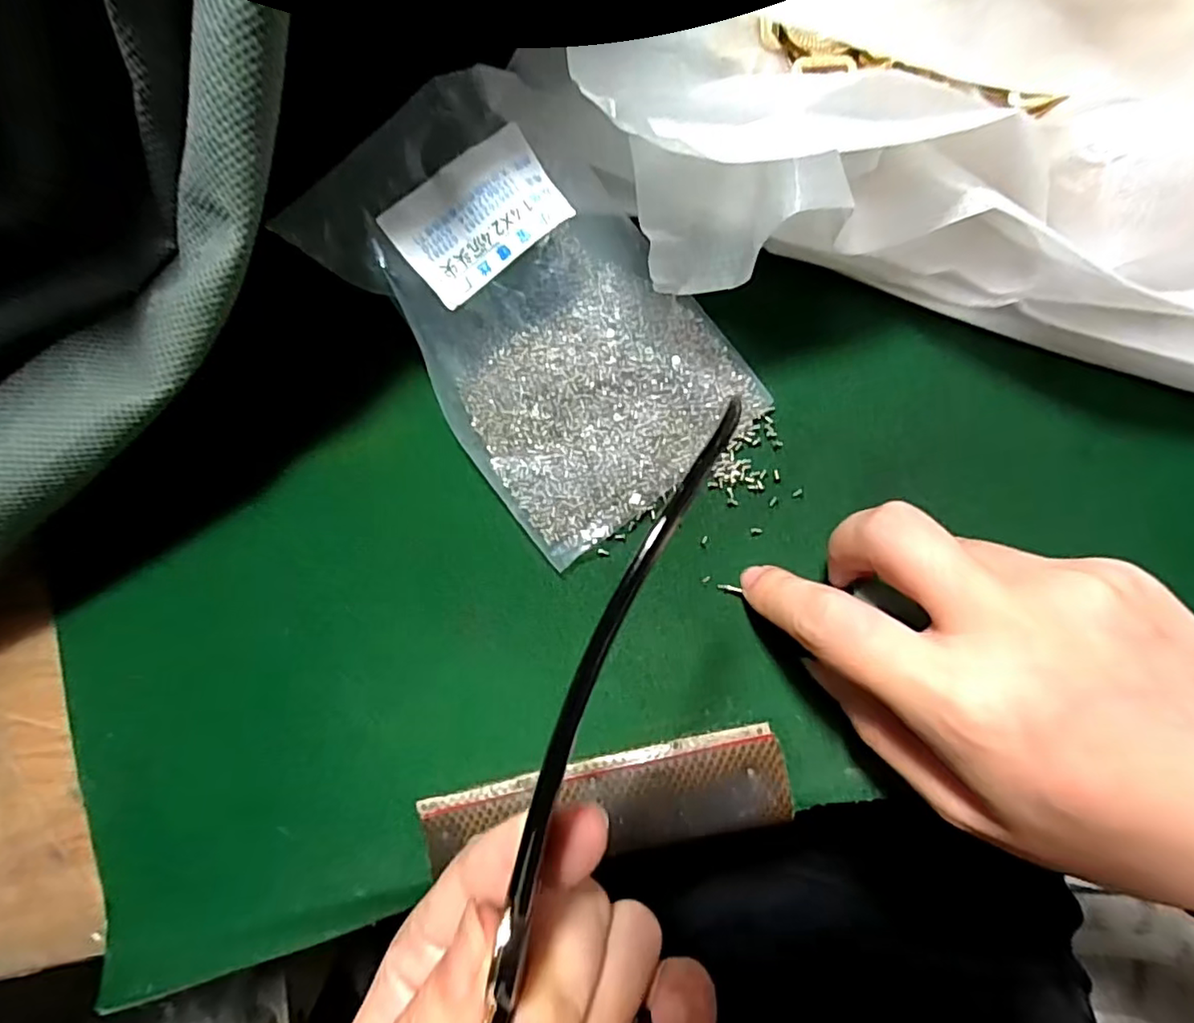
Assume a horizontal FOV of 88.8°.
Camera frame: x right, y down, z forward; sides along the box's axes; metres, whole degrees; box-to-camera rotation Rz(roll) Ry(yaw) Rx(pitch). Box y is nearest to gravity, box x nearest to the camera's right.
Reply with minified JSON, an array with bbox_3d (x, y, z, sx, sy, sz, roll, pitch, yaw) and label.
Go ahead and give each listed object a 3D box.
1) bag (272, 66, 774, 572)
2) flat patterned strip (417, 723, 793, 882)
[{"bbox_3d":[-0.014,-0.057,0.186,0.089,0.036,0.135,-37,91,-2],"label":"bag"},{"bbox_3d":[0.004,0.095,0.199,0.117,0.008,0.032,-8,90,-2],"label":"flat patterned strip"}]

